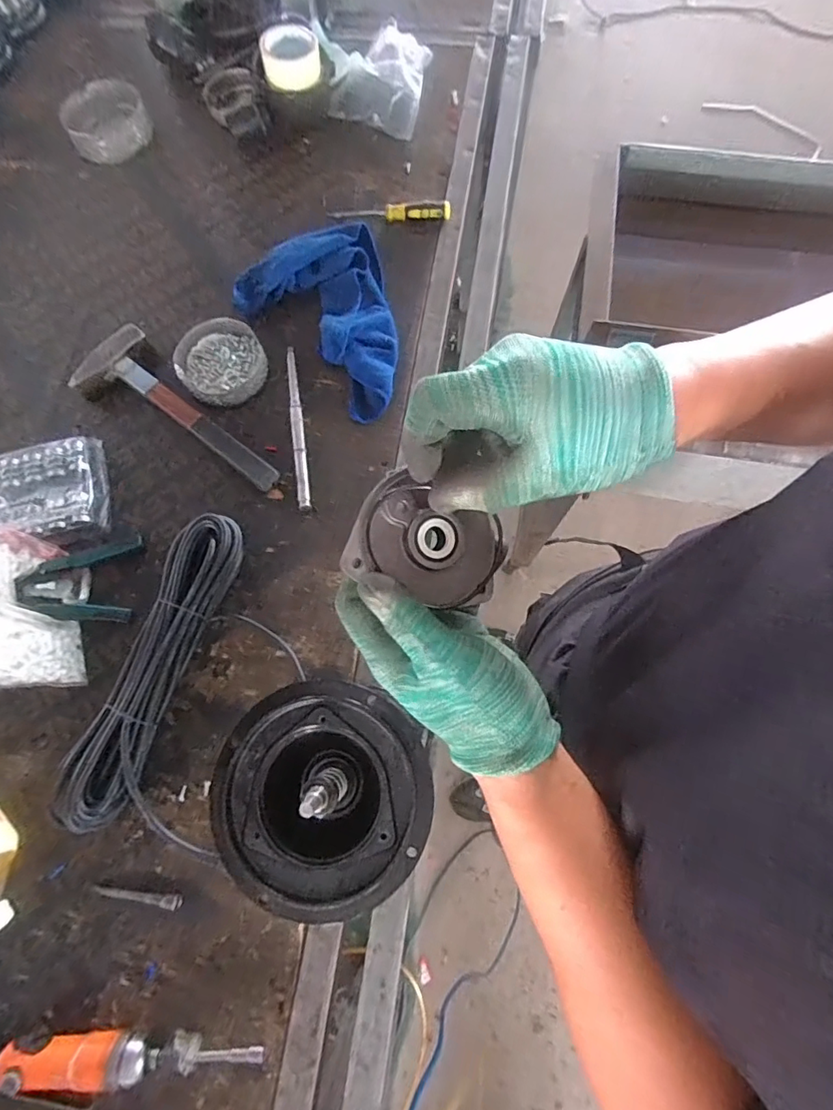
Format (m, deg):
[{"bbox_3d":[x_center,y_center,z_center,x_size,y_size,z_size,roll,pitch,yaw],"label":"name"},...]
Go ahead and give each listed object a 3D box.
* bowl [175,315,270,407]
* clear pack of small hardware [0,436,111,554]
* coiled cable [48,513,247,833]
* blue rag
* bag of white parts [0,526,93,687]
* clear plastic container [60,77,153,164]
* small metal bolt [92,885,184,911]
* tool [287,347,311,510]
[{"bbox_3d":[-0.284,-0.284,0.731,0.124,0.046,0.148,-35,74,-9],"label":"bowl"},{"bbox_3d":[-0.509,-0.080,0.680,0.169,0.033,0.138,-16,72,-3],"label":"clear pack of small hardware"},{"bbox_3d":[-0.303,0.125,0.591,0.086,0.061,0.373,17,73,8],"label":"coiled cable"},{"bbox_3d":[-0.098,-0.364,0.752,0.312,0.044,0.229,43,78,14],"label":"blue rag"},{"bbox_3d":[-0.488,0.063,0.620,0.155,0.061,0.188,-1,72,2],"label":"bag of white parts"},{"bbox_3d":[-0.543,-0.765,0.892,0.145,0.051,0.147,-1,72,2],"label":"clear plastic container"},{"bbox_3d":[-0.299,0.365,0.540,0.101,0.010,0.013,4,72,3],"label":"small metal bolt"},{"bbox_3d":[-0.165,-0.178,0.701,0.018,0.016,0.246,-10,72,-1],"label":"tool"}]

